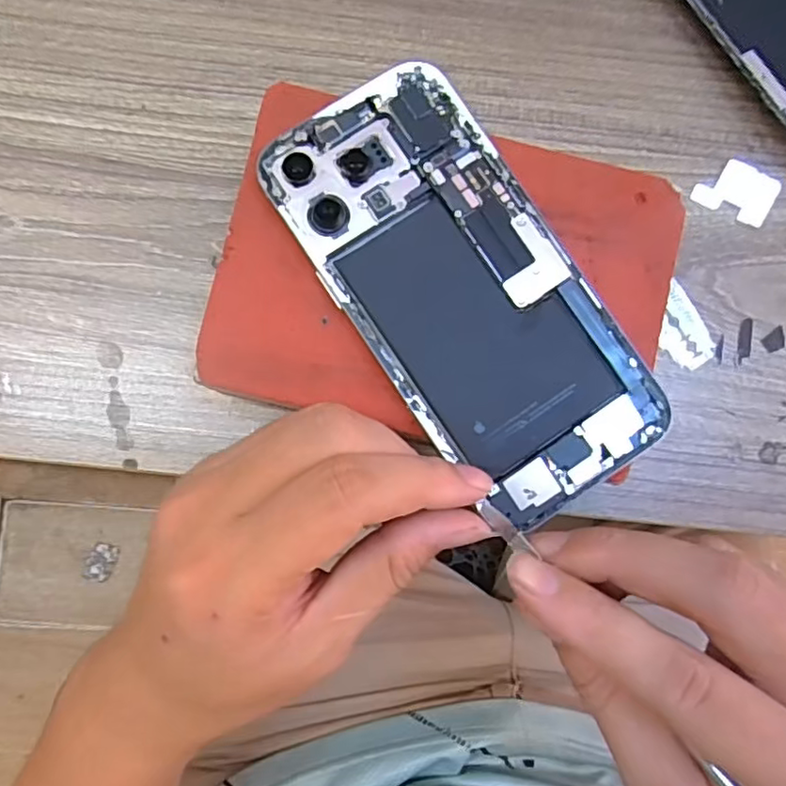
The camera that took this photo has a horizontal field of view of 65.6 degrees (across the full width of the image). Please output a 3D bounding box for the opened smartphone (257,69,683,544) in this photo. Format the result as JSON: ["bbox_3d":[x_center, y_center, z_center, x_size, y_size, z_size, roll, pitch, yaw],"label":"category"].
[{"bbox_3d":[0.026,-0.036,0.213,0.074,0.005,0.159,-34,87,-5],"label":"opened smartphone"}]

